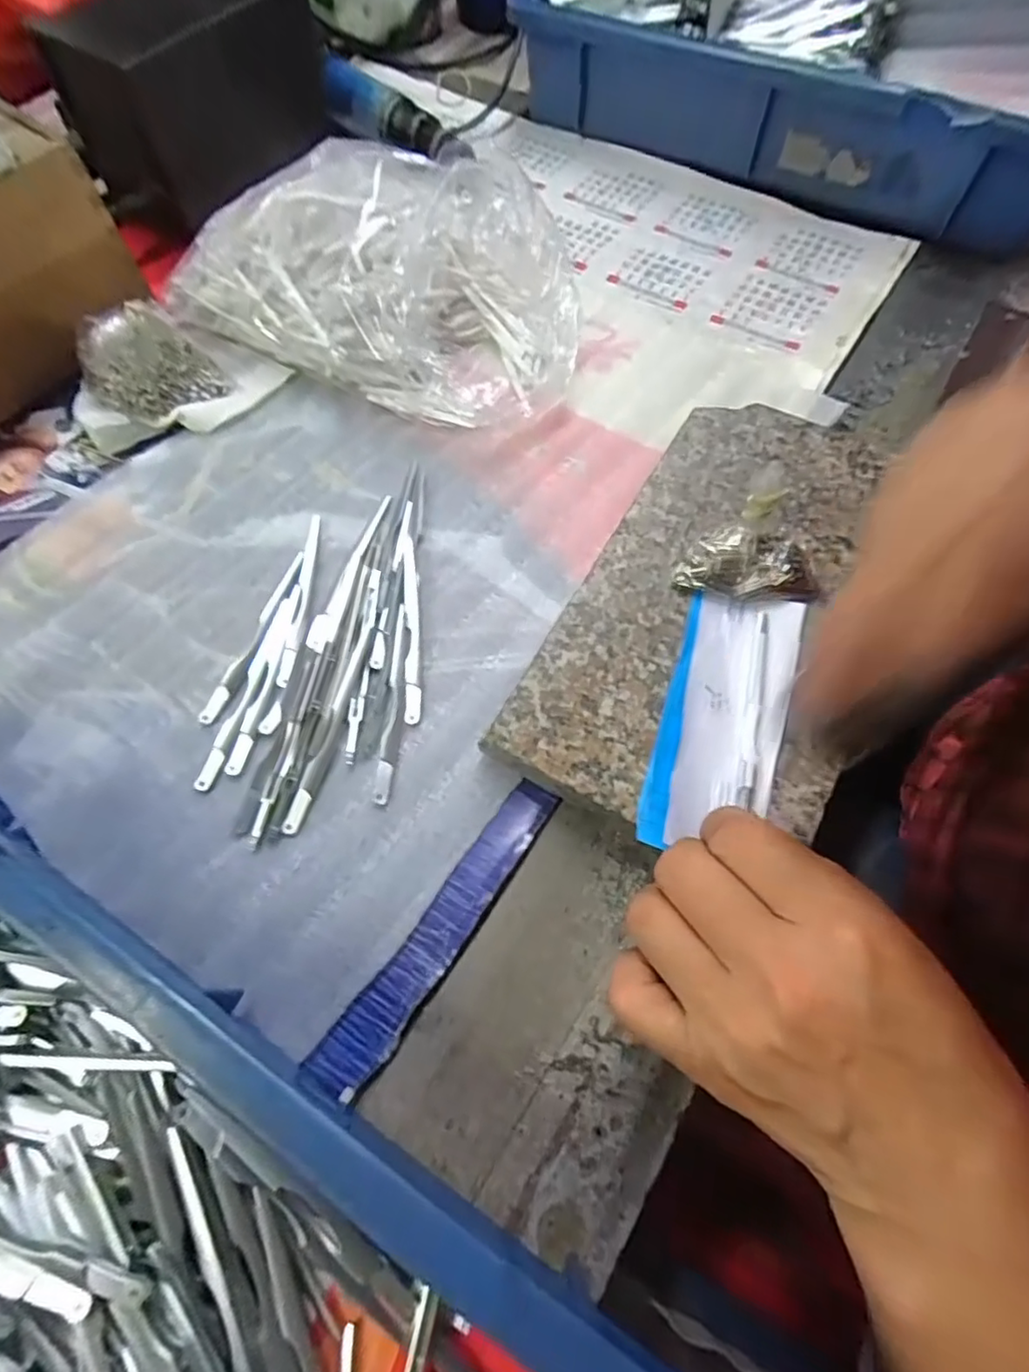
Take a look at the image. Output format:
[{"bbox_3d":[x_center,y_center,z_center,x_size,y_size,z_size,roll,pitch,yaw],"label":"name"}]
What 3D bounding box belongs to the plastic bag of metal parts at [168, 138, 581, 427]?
[{"bbox_3d":[-0.086,-0.246,0.363,0.255,0.079,0.132,17,66,9],"label":"plastic bag of metal parts"}]

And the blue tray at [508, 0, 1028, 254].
[{"bbox_3d":[0.240,-0.508,0.472,0.425,0.083,0.289,30,69,14],"label":"blue tray"}]

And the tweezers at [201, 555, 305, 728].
[{"bbox_3d":[-0.132,-0.027,0.306,0.010,0.005,0.101,18,66,9],"label":"tweezers"}]

